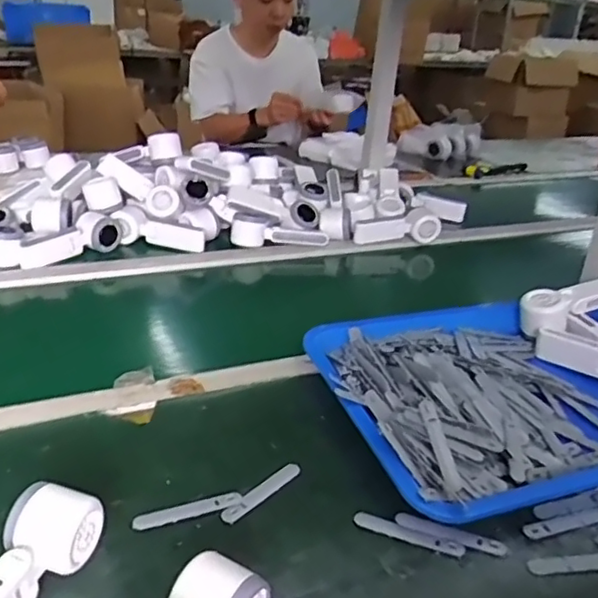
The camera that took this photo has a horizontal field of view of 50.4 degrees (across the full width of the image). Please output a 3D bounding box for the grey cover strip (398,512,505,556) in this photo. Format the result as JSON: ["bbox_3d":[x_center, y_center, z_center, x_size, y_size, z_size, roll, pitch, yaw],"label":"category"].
[{"bbox_3d":[0.133,0.204,0.555,0.096,0.008,0.016,11,29,13],"label":"grey cover strip"}]

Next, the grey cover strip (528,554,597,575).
[{"bbox_3d":[0.242,0.224,0.540,0.097,0.004,0.017,-1,29,-10],"label":"grey cover strip"}]

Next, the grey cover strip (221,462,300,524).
[{"bbox_3d":[-0.033,0.176,0.587,0.017,0.004,0.095,24,34,33],"label":"grey cover strip"}]

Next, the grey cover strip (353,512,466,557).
[{"bbox_3d":[0.096,0.206,0.557,0.095,0.007,0.015,12,29,14],"label":"grey cover strip"}]

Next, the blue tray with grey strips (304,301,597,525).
[{"bbox_3d":[0.282,0.088,0.741,0.500,0.045,0.338,-6,30,-19],"label":"blue tray with grey strips"}]

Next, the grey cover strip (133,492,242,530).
[{"bbox_3d":[-0.097,0.185,0.557,0.094,0.004,0.014,-8,31,-22],"label":"grey cover strip"}]

